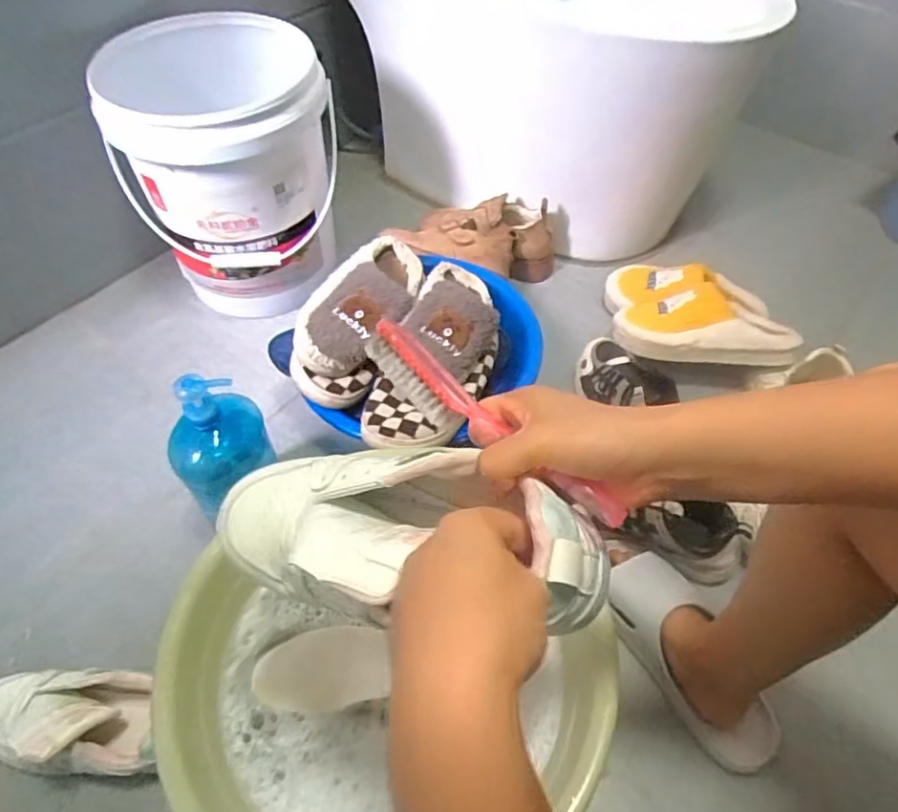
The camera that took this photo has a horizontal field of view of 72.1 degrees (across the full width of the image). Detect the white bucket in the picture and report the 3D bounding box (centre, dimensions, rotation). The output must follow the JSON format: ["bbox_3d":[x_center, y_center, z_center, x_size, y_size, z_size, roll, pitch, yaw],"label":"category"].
[{"bbox_3d":[-0.316,-0.348,0.943,0.283,0.341,0.272,0,53,0],"label":"white bucket"}]

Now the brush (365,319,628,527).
[{"bbox_3d":[0.025,0.007,0.367,0.184,0.022,0.039,36,60,18],"label":"brush"}]

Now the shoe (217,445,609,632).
[{"bbox_3d":[-0.035,0.078,0.352,0.224,0.079,0.091,-2,50,23],"label":"shoe"}]

